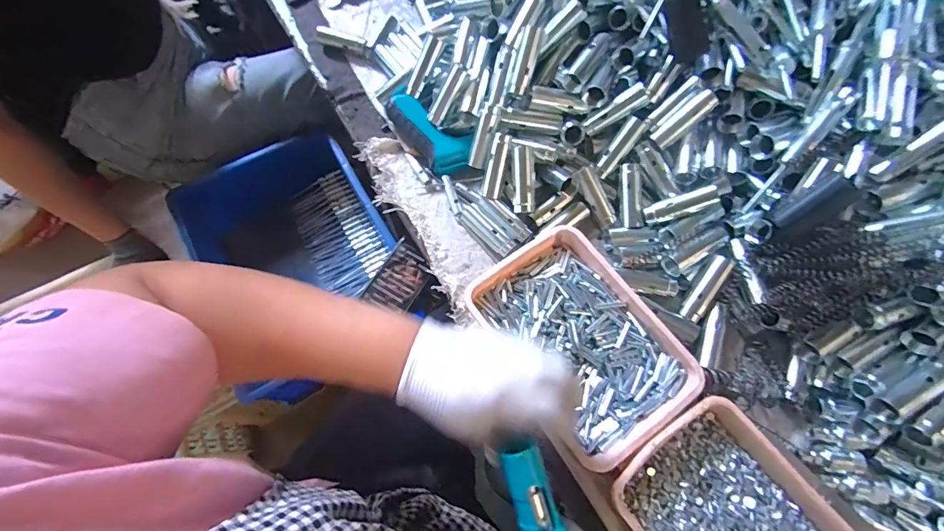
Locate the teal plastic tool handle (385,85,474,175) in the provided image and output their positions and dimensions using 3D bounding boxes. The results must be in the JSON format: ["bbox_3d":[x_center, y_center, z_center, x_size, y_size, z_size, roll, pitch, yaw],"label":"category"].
[{"bbox_3d":[-0.055,-0.158,0.485,0.127,0.037,0.057,40,74,15],"label":"teal plastic tool handle"}]

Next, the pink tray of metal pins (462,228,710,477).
[{"bbox_3d":[0.103,0.068,0.387,0.137,0.029,0.198,-33,71,-11],"label":"pink tray of metal pins"}]

